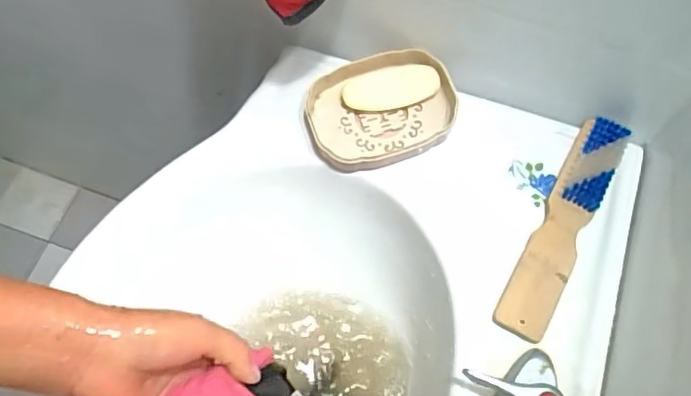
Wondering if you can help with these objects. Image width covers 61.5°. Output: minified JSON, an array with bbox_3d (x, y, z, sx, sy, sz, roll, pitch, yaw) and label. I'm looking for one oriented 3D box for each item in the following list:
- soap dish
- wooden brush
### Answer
[{"bbox_3d":[0.032,-0.079,0.528,0.133,0.034,0.095,-12,67,-8],"label":"soap dish"},{"bbox_3d":[0.184,0.020,0.482,0.040,0.027,0.203,29,68,9],"label":"wooden brush"}]

